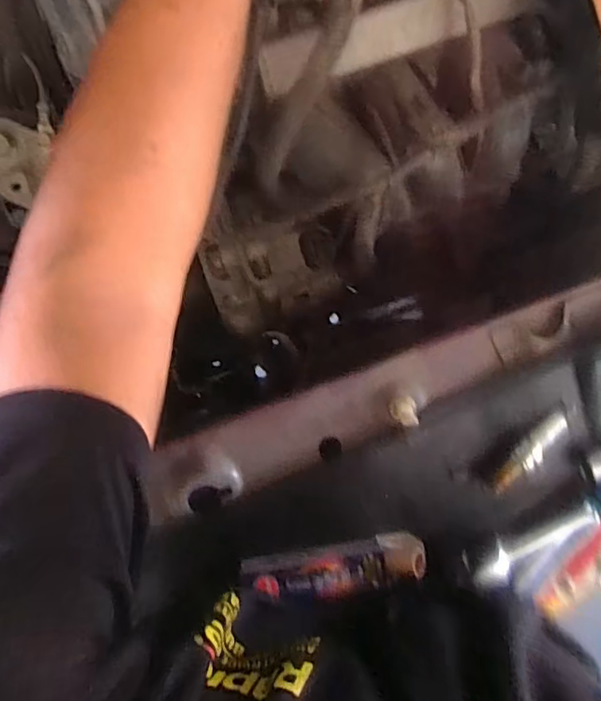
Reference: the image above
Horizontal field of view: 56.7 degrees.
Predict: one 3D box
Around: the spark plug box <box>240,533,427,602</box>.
[{"bbox_3d":[0.022,0.142,0.363,0.117,0.028,0.030,-7,97,-7],"label":"spark plug box"}]

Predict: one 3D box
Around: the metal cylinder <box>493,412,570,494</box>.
[{"bbox_3d":[0.155,0.070,0.378,0.015,0.010,0.067,37,91,-10],"label":"metal cylinder"}]

